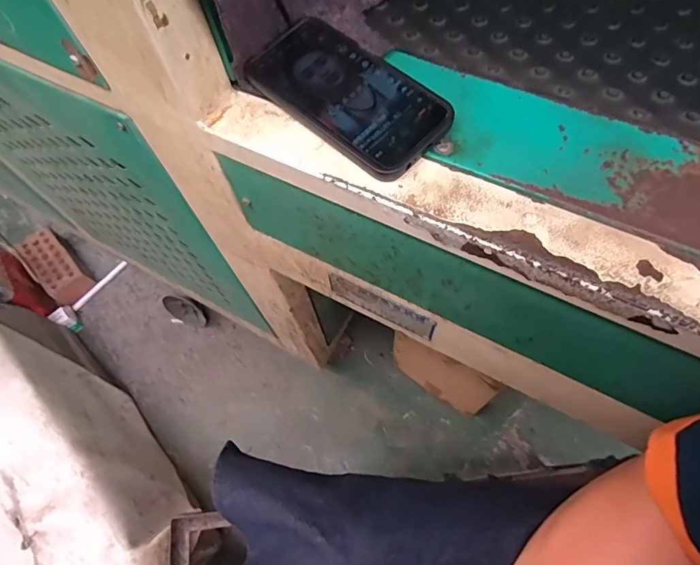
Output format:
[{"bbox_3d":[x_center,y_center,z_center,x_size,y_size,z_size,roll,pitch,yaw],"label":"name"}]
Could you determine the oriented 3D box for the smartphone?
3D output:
[{"bbox_3d":[-0.004,-0.150,0.343,0.164,0.007,0.083,41,79,16],"label":"smartphone"}]

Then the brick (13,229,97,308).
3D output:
[{"bbox_3d":[-0.886,-0.049,1.328,0.110,0.095,0.254,-40,69,-14],"label":"brick"}]

